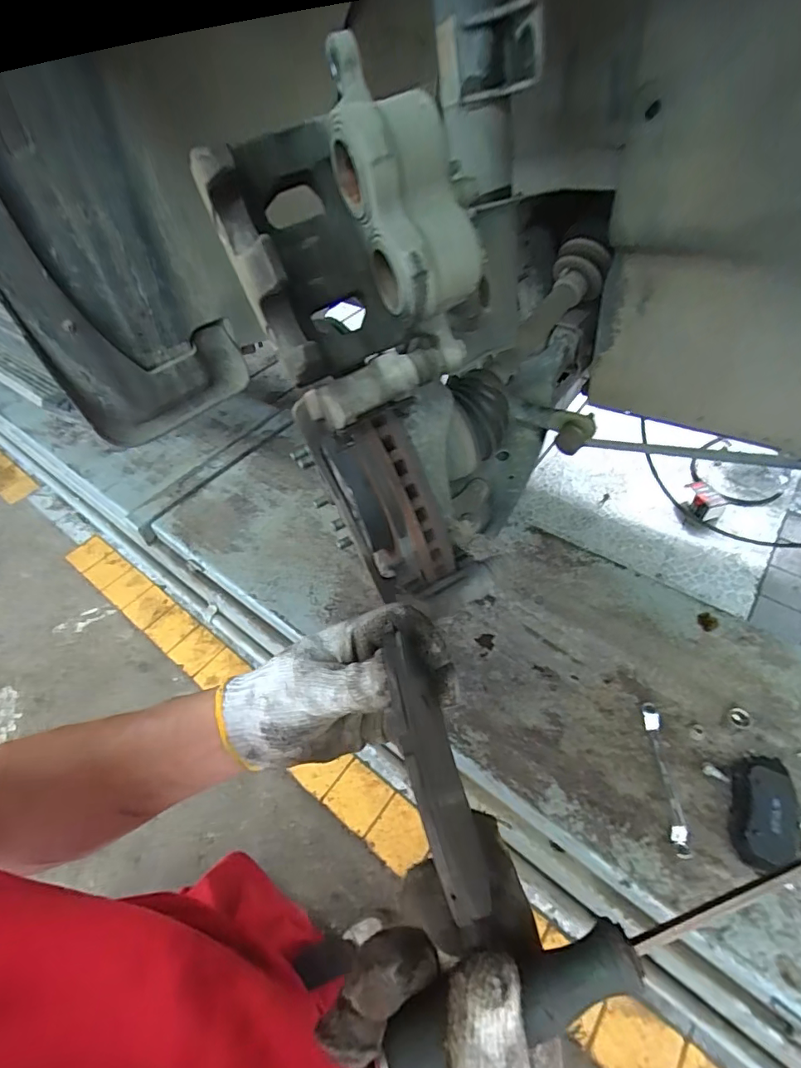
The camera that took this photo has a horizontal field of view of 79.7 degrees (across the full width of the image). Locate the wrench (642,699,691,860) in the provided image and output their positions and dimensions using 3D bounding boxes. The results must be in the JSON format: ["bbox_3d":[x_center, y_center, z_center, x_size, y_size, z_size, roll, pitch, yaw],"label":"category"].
[{"bbox_3d":[0.364,0.330,0.661,0.020,0.016,0.192,1,49,7],"label":"wrench"}]

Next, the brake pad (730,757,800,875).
[{"bbox_3d":[0.466,0.358,0.611,0.066,0.035,0.135,15,52,19],"label":"brake pad"}]

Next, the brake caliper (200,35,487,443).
[{"bbox_3d":[-0.032,-0.177,0.322,0.143,0.172,0.101,-25,51,-15],"label":"brake caliper"}]

